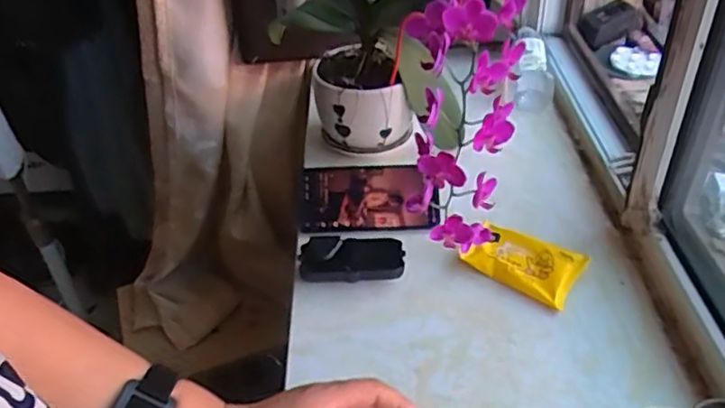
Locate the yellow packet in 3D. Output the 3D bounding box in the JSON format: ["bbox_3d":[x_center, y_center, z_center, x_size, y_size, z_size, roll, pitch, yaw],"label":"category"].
[{"bbox_3d":[0.174,0.062,0.692,0.115,0.025,0.075,22,44,28],"label":"yellow packet"}]

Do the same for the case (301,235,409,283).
[{"bbox_3d":[-0.012,0.057,0.685,0.109,0.025,0.057,-1,38,2],"label":"case"}]

